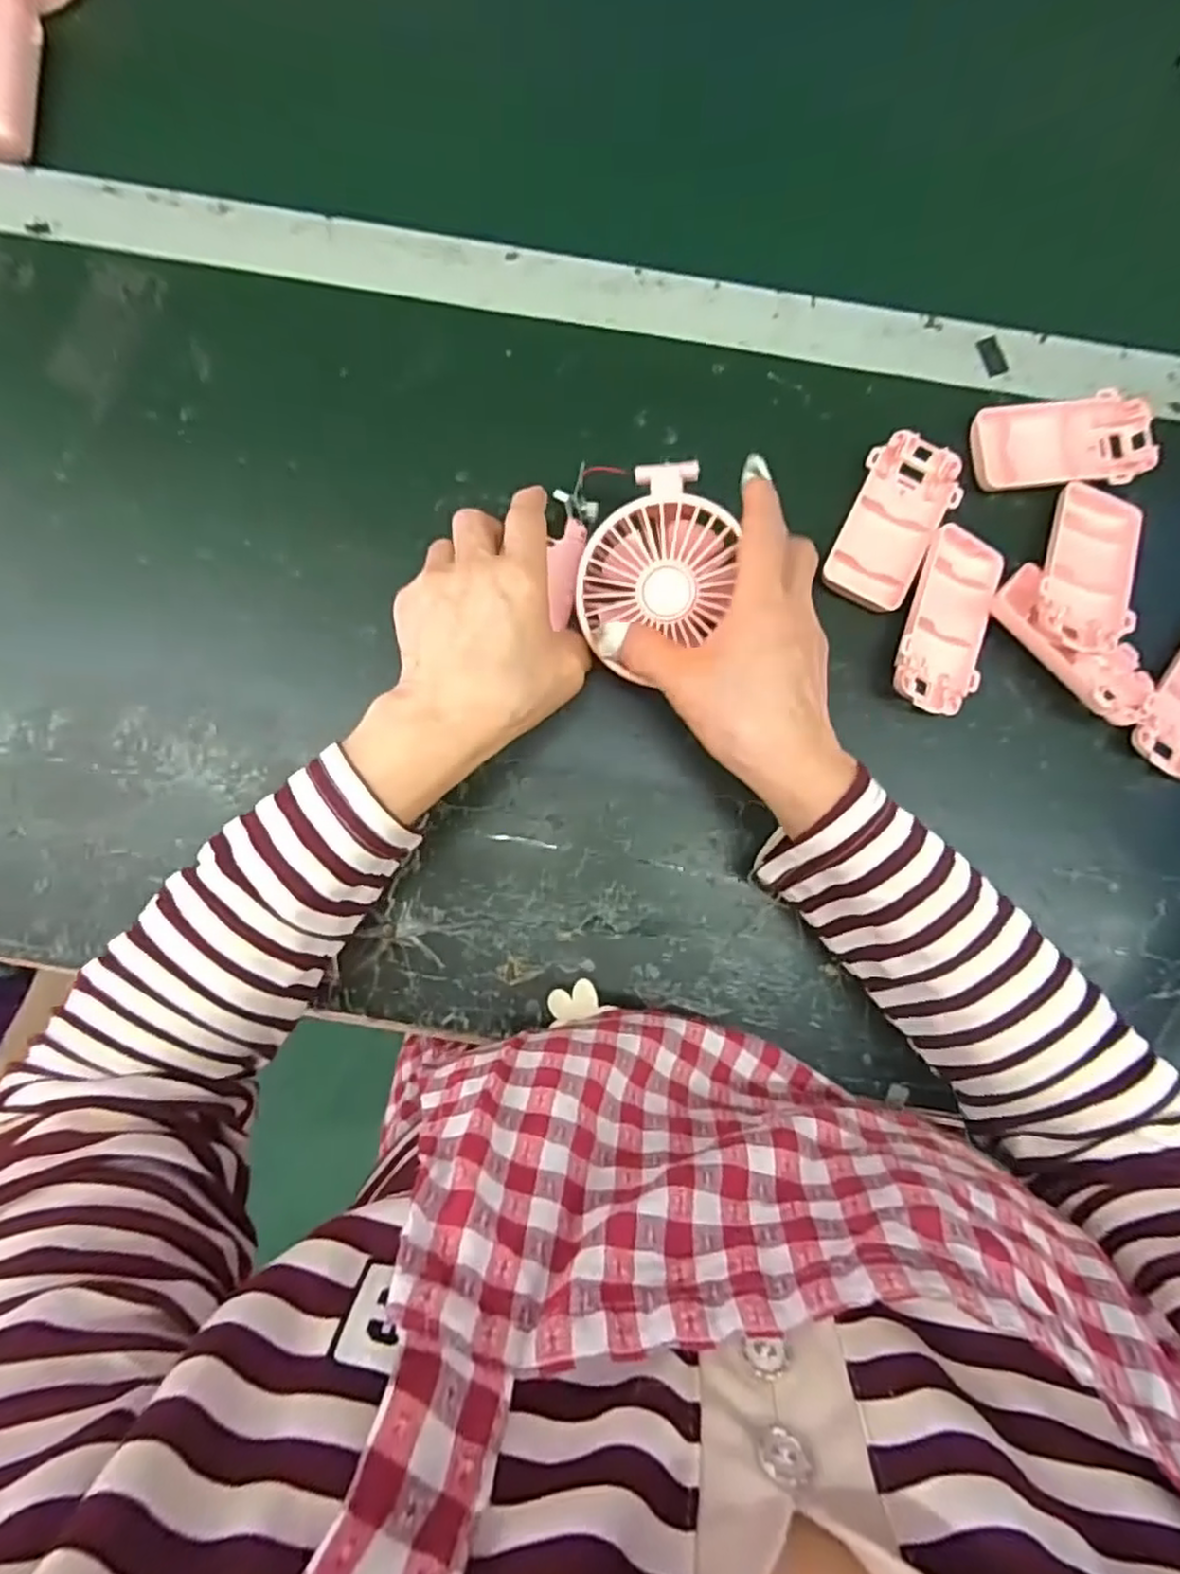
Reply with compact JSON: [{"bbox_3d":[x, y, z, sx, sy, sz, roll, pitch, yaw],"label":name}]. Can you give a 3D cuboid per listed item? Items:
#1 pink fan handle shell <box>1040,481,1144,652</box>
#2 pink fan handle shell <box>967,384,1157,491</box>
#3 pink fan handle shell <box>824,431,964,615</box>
[{"bbox_3d":[0.269,-0.118,0.377,0.050,0.026,0.095,22,85,1],"label":"pink fan handle shell"},{"bbox_3d":[0.264,-0.190,0.391,0.096,0.017,0.050,-7,85,-1],"label":"pink fan handle shell"},{"bbox_3d":[0.166,-0.145,0.384,0.050,0.014,0.096,24,85,2],"label":"pink fan handle shell"}]

